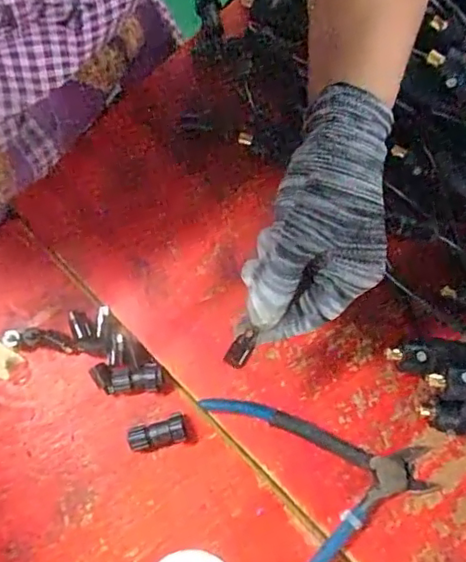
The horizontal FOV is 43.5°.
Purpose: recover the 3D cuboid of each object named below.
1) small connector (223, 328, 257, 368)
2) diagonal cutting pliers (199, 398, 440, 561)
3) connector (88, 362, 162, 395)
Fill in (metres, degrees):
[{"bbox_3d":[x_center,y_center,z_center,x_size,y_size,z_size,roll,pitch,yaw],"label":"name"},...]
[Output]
[{"bbox_3d":[0.005,0.036,0.315,0.011,0.008,0.022,33,79,7],"label":"small connector"},{"bbox_3d":[0.060,0.132,0.374,0.134,0.019,0.135,-11,78,-3],"label":"diagonal cutting pliers"},{"bbox_3d":[-0.073,0.066,0.395,0.048,0.015,0.019,-2,78,-1],"label":"connector"}]

